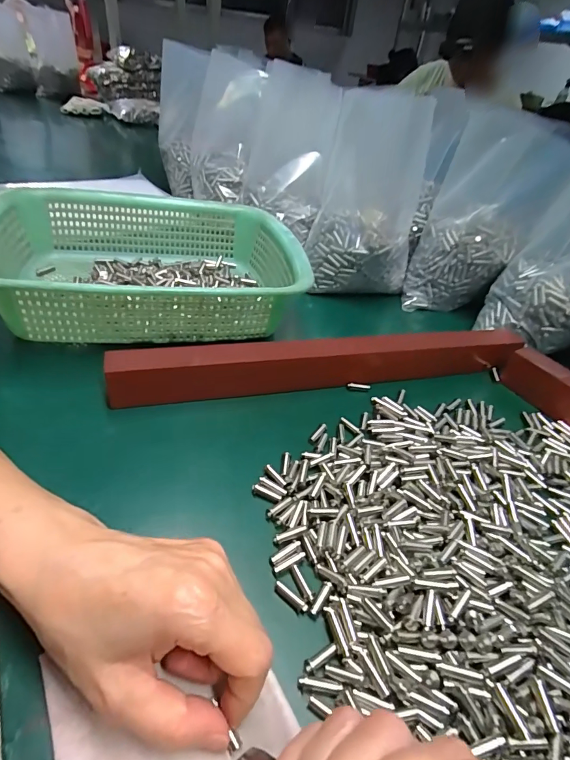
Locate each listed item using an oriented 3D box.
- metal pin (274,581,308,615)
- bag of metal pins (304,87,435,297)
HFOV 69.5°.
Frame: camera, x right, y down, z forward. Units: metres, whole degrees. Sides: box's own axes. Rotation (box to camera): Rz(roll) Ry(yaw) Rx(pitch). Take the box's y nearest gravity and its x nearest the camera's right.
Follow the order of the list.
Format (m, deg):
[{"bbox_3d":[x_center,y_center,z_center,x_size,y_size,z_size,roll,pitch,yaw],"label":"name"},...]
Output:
[{"bbox_3d":[0.003,0.118,0.224,0.021,0.005,0.006,31,45,25],"label":"metal pin"},{"bbox_3d":[0.104,-0.223,0.501,0.122,0.204,0.120,15,38,6],"label":"bag of metal pins"}]

